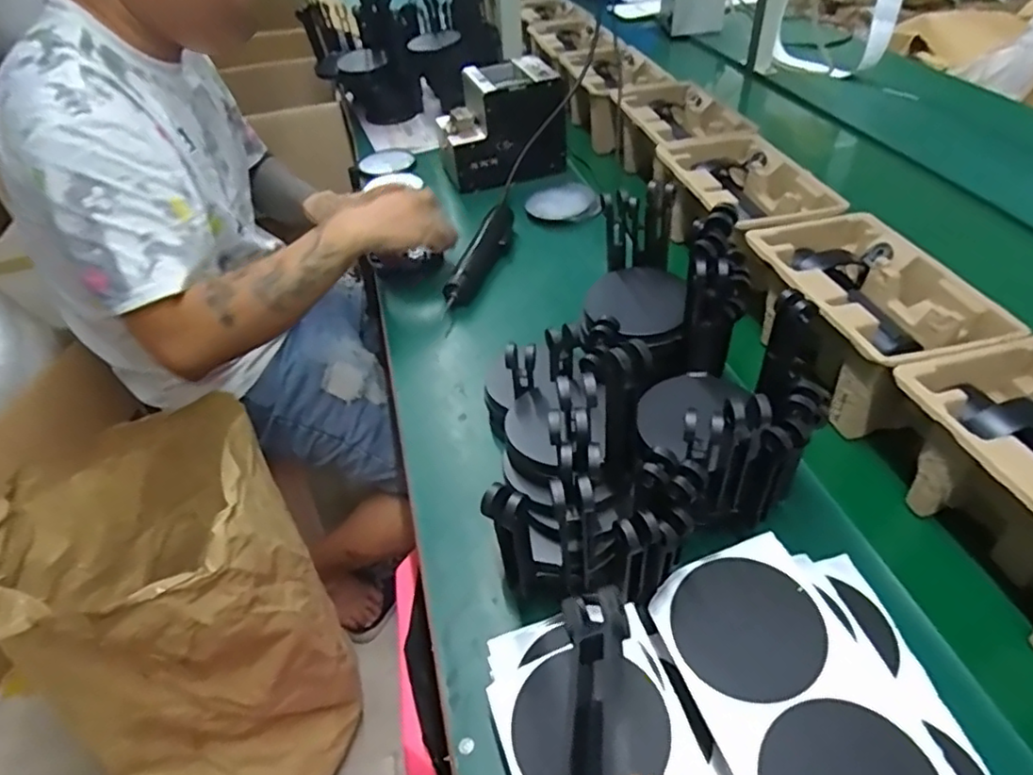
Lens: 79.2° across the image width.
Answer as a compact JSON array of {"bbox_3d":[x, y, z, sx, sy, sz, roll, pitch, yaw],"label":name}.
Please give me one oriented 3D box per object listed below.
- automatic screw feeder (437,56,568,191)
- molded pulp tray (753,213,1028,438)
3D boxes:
[{"bbox_3d":[-0.024,-0.416,0.998,0.190,0.154,0.149,-9,45,-9],"label":"automatic screw feeder"},{"bbox_3d":[0.339,-0.072,0.627,0.149,0.099,0.232,-11,45,-10],"label":"molded pulp tray"}]

